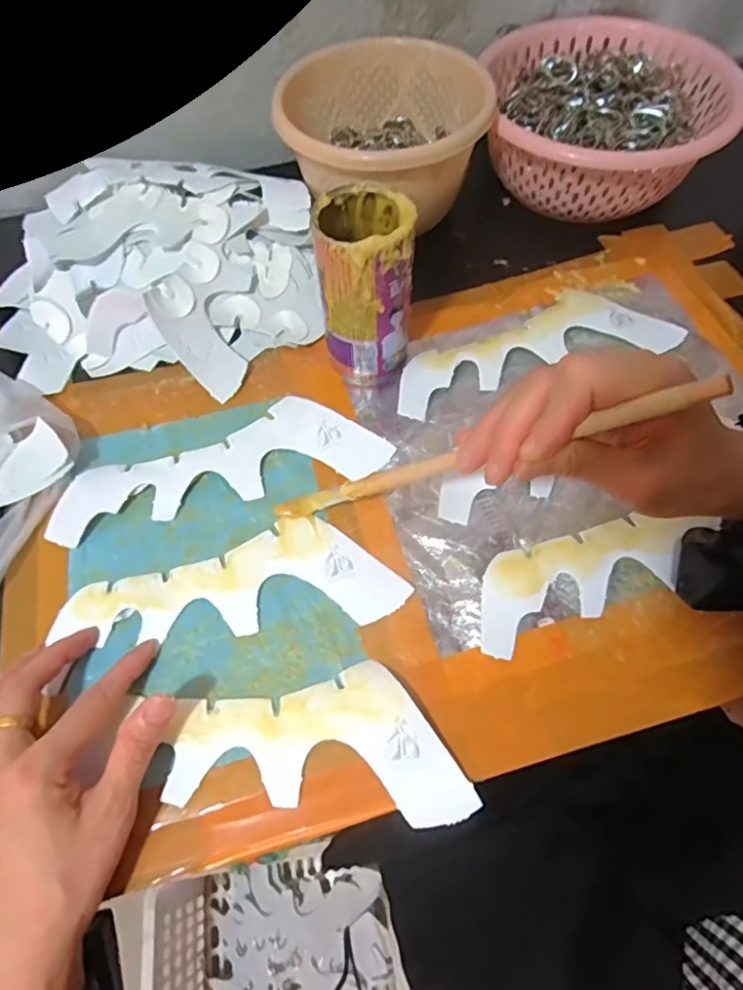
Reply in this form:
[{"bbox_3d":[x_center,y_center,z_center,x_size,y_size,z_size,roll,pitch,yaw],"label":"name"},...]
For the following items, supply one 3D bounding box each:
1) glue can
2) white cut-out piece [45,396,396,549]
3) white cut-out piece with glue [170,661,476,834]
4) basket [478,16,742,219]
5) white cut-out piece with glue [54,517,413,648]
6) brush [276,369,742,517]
[{"bbox_3d":[-0.003,-0.147,0.384,0.062,0.115,0.064,0,60,0],"label":"glue can"},{"bbox_3d":[-0.105,-0.025,0.385,0.226,0.008,0.071,-13,64,-6],"label":"white cut-out piece"},{"bbox_3d":[-0.027,0.132,0.301,0.162,0.013,0.074,4,70,4],"label":"white cut-out piece with glue"},{"bbox_3d":[0.204,-0.332,0.492,0.206,0.085,0.175,17,63,13],"label":"basket"},{"bbox_3d":[-0.086,0.051,0.347,0.209,0.006,0.072,-5,62,-1],"label":"white cut-out piece with glue"},{"bbox_3d":[0.036,-0.016,0.286,0.261,0.014,0.015,-15,55,42],"label":"brush"}]

